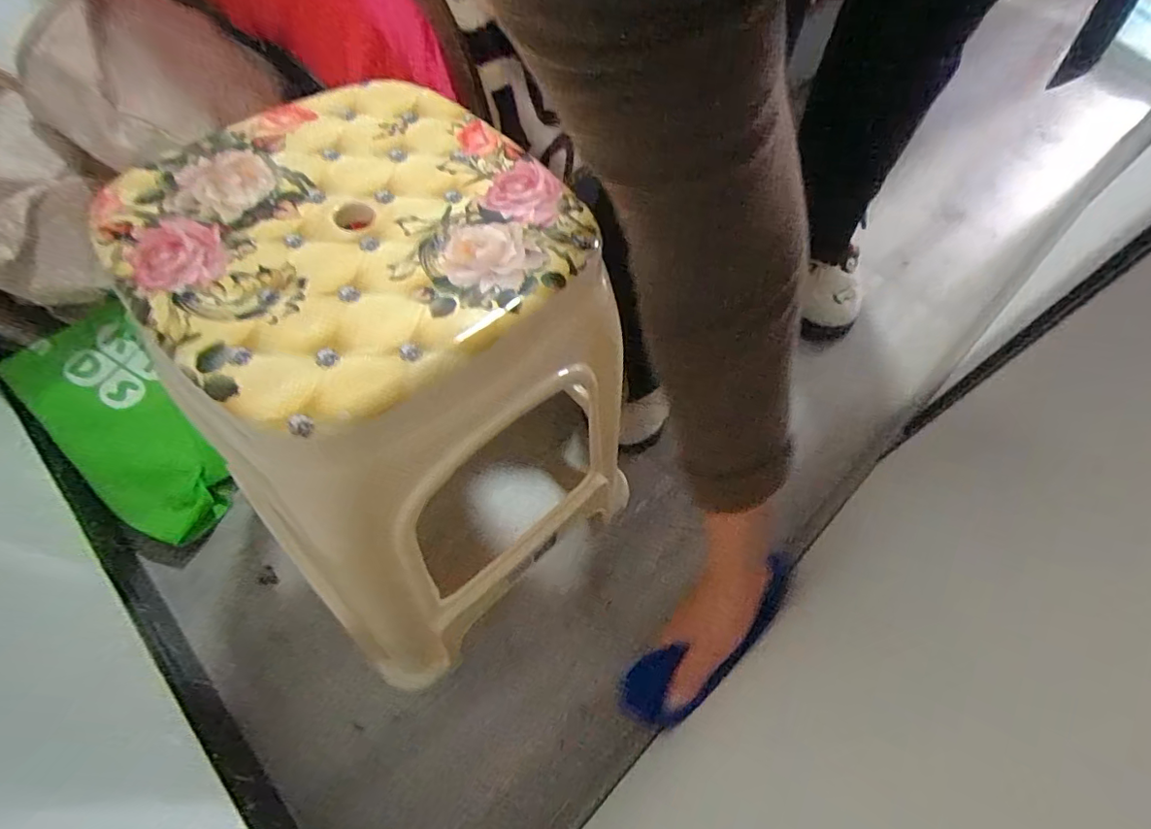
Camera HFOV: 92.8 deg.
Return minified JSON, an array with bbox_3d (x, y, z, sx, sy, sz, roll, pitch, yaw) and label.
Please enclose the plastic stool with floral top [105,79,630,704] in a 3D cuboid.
[{"bbox_3d":[-0.147,0.005,0.552,0.283,0.473,0.328,-38,70,-23],"label":"plastic stool with floral top"}]

